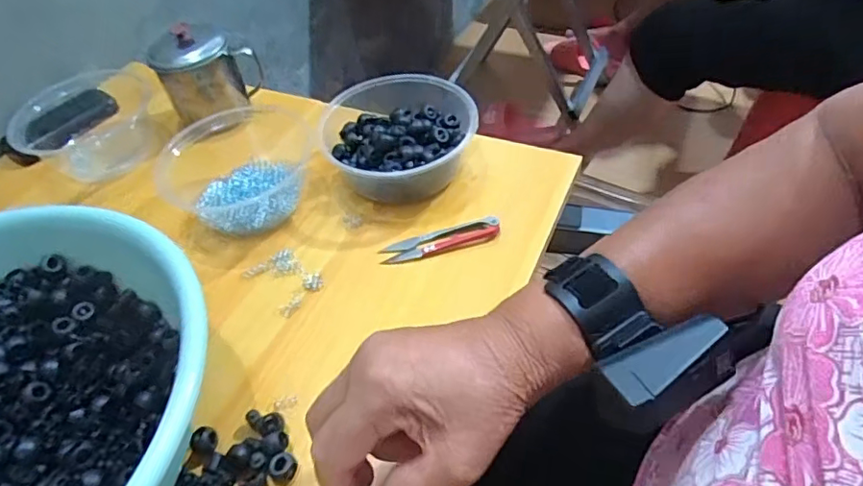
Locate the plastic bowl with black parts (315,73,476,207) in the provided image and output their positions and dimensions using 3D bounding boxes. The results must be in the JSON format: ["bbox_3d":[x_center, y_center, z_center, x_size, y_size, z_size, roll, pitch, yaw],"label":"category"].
[{"bbox_3d":[-0.027,-0.093,0.525,0.131,0.063,0.136,-3,46,3],"label":"plastic bowl with black parts"}]

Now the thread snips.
[{"bbox_3d":[0.008,-0.003,0.473,0.099,0.013,0.023,-11,46,-4],"label":"thread snips"}]

